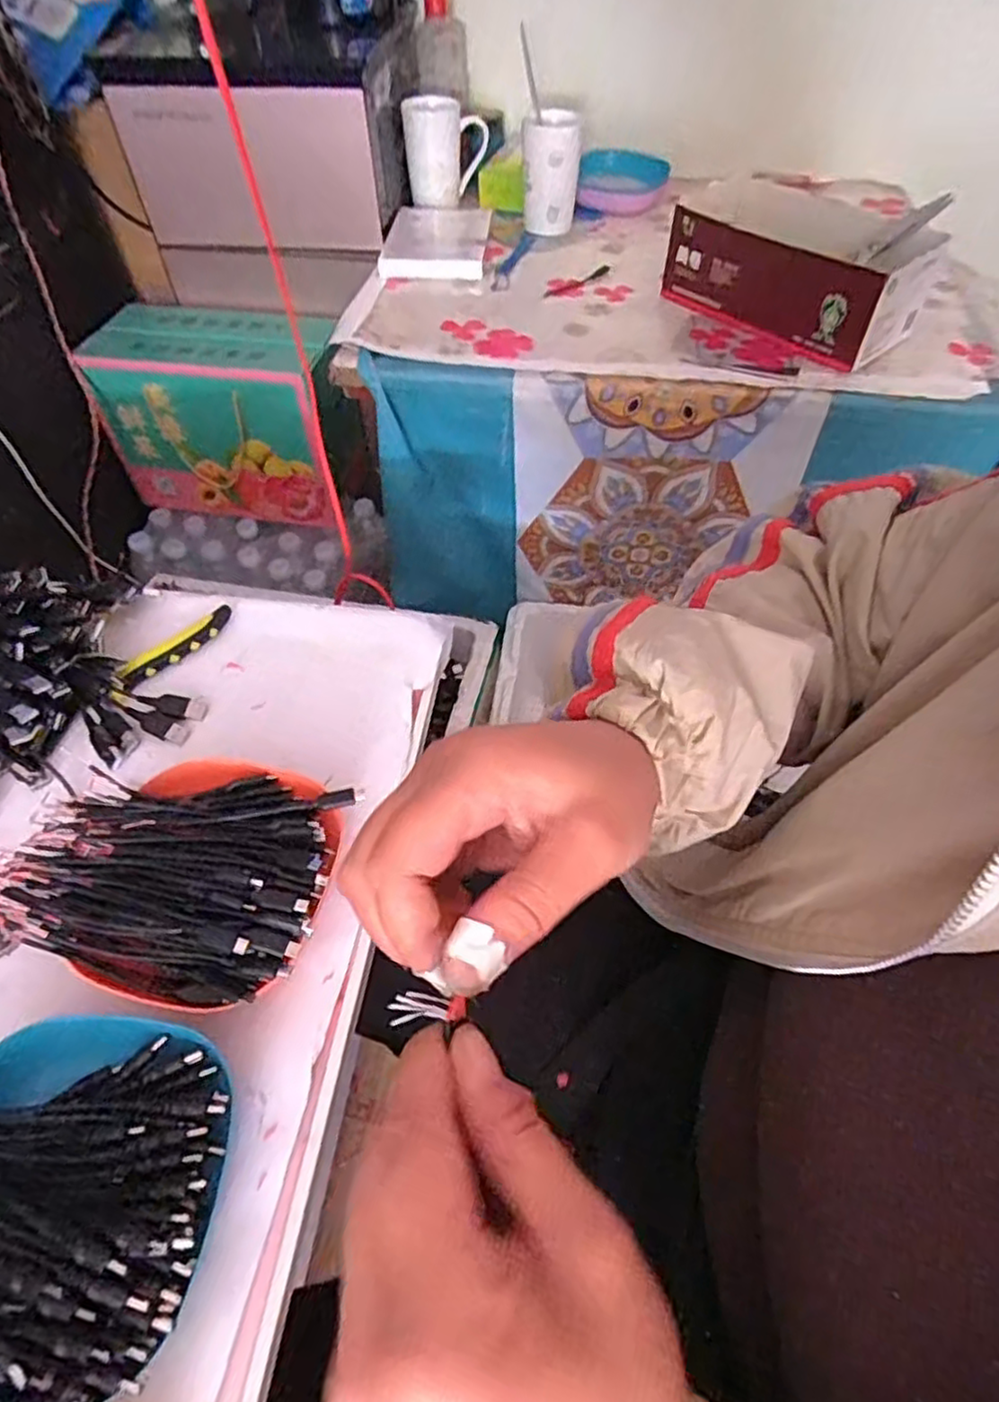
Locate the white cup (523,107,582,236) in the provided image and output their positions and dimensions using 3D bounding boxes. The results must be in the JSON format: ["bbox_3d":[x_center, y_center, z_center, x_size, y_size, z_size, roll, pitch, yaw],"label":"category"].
[{"bbox_3d":[0.068,-0.690,0.913,0.072,0.127,0.080,1,53,1],"label":"white cup"}]

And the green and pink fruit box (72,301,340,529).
[{"bbox_3d":[-0.384,-0.415,1.019,0.328,0.241,0.151,8,54,6],"label":"green and pink fruit box"}]

